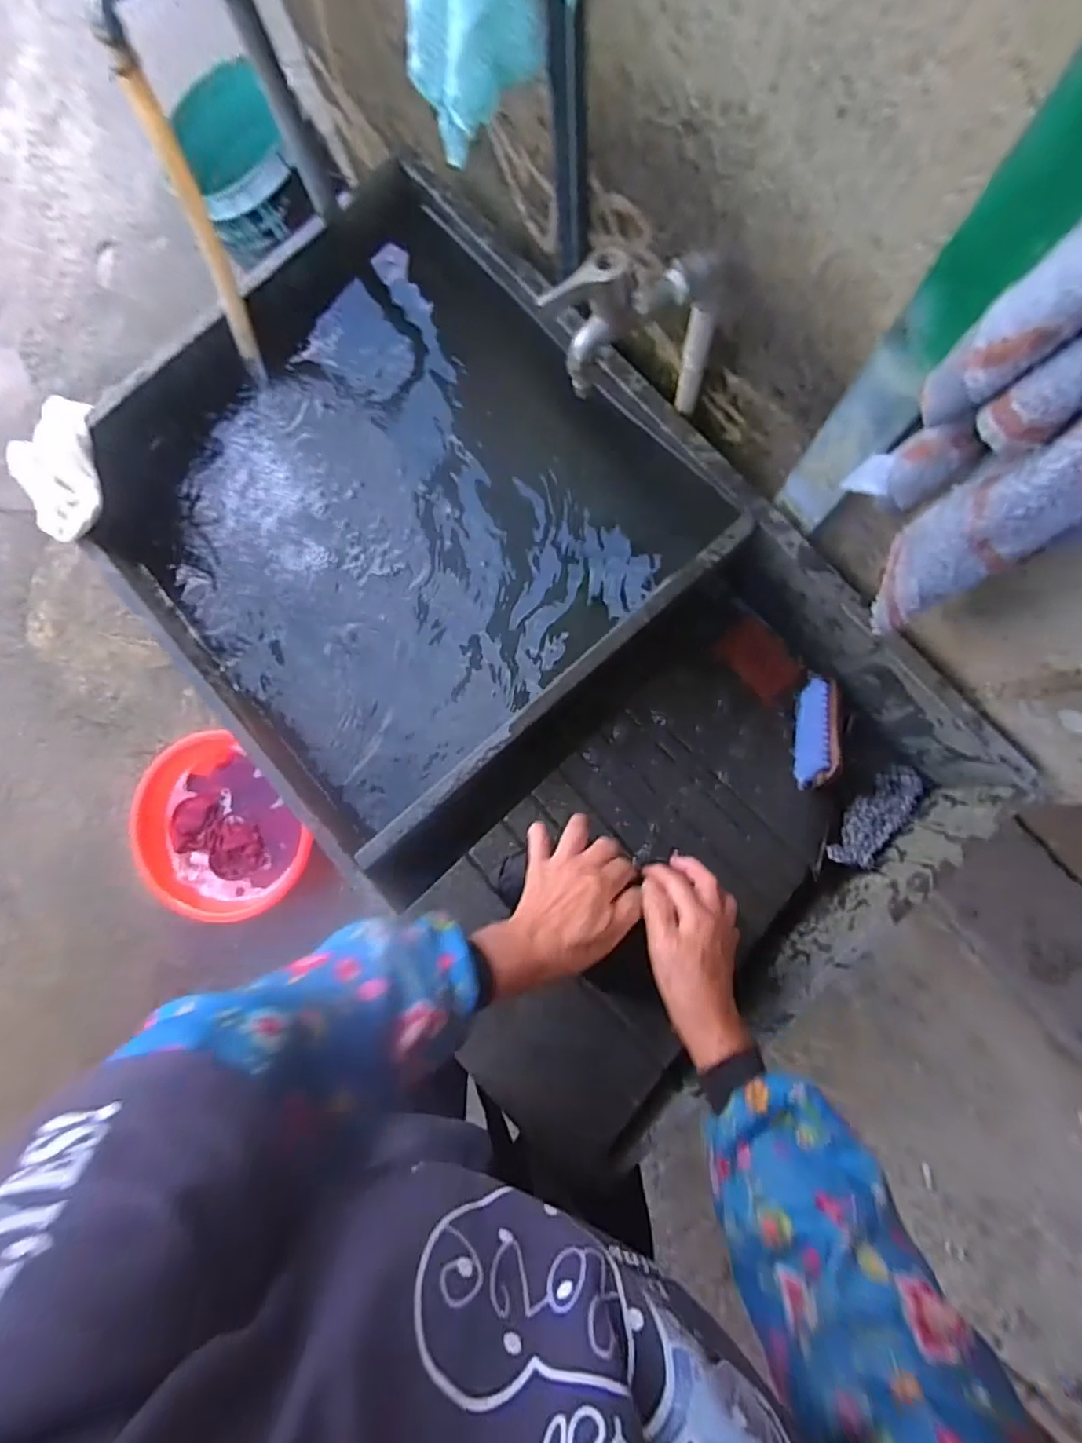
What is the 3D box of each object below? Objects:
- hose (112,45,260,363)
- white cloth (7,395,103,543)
[{"bbox_3d":[-0.320,-0.461,0.556,0.022,0.236,0.030,24,69,6],"label":"hose"},{"bbox_3d":[-0.511,-0.262,0.615,0.074,0.023,0.159,-6,82,-20],"label":"white cloth"}]

